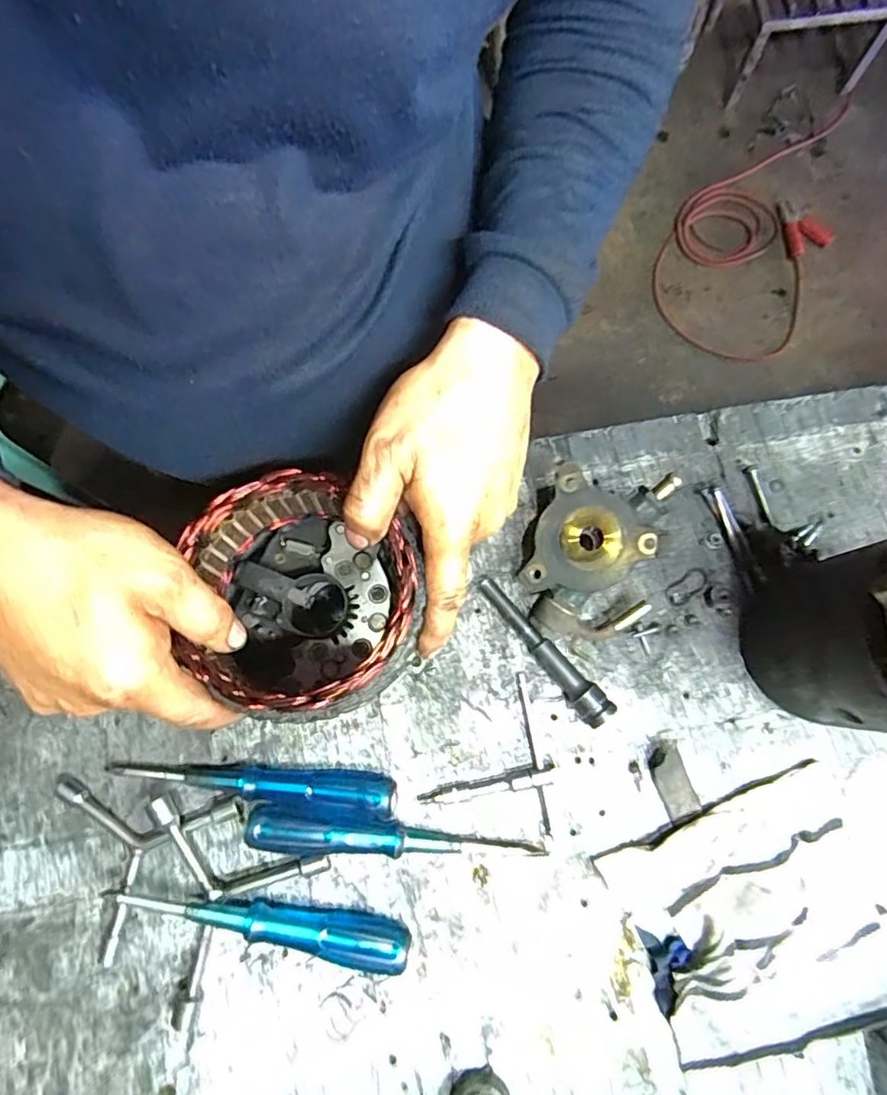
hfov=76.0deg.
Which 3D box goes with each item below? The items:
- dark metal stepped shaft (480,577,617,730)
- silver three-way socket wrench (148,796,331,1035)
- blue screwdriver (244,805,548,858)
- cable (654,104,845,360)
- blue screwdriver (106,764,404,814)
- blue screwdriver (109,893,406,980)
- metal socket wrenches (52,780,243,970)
[{"bbox_3d":[0.070,0.073,0.409,0.021,0.020,0.126,-40,79,-8],"label":"dark metal stepped shaft"},{"bbox_3d":[-0.155,0.245,0.370,0.121,0.022,0.125,18,78,5],"label":"silver three-way socket wrench"},{"bbox_3d":[-0.032,0.191,0.381,0.193,0.024,0.027,3,77,2],"label":"blue screwdriver"},{"bbox_3d":[0.797,-0.830,1.442,0.370,0.032,0.784,26,80,7],"label":"cable"},{"bbox_3d":[-0.133,0.161,0.390,0.201,0.024,0.022,3,77,2],"label":"blue screwdriver"},{"bbox_3d":[-0.117,0.242,0.369,0.190,0.028,0.027,9,77,3],"label":"blue screwdriver"},{"bbox_3d":[-0.194,0.191,0.387,0.113,0.015,0.121,-26,78,-5],"label":"metal socket wrenches"}]

